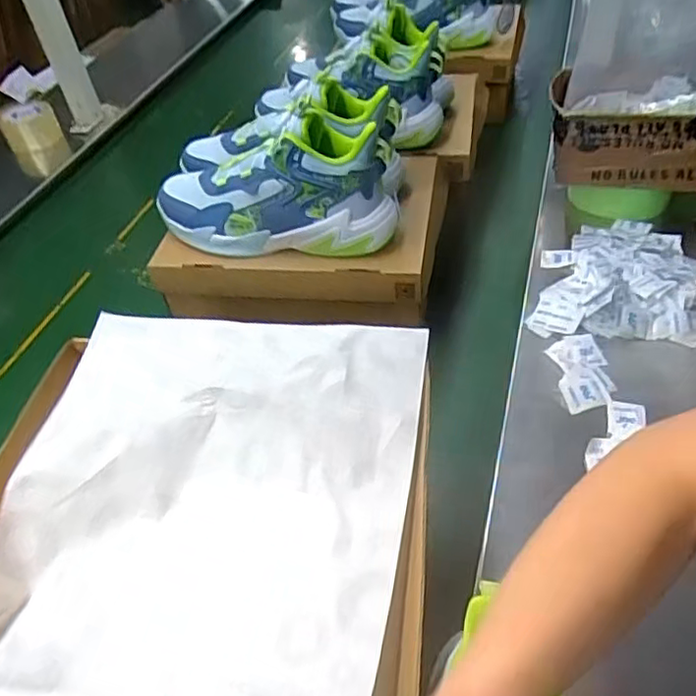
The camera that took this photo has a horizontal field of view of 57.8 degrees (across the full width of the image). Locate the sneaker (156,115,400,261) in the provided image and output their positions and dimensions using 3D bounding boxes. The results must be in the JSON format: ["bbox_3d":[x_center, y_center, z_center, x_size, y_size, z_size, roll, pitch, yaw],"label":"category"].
[{"bbox_3d":[-0.089,-0.182,0.701,0.272,0.132,0.088,1,46,9],"label":"sneaker"}]

